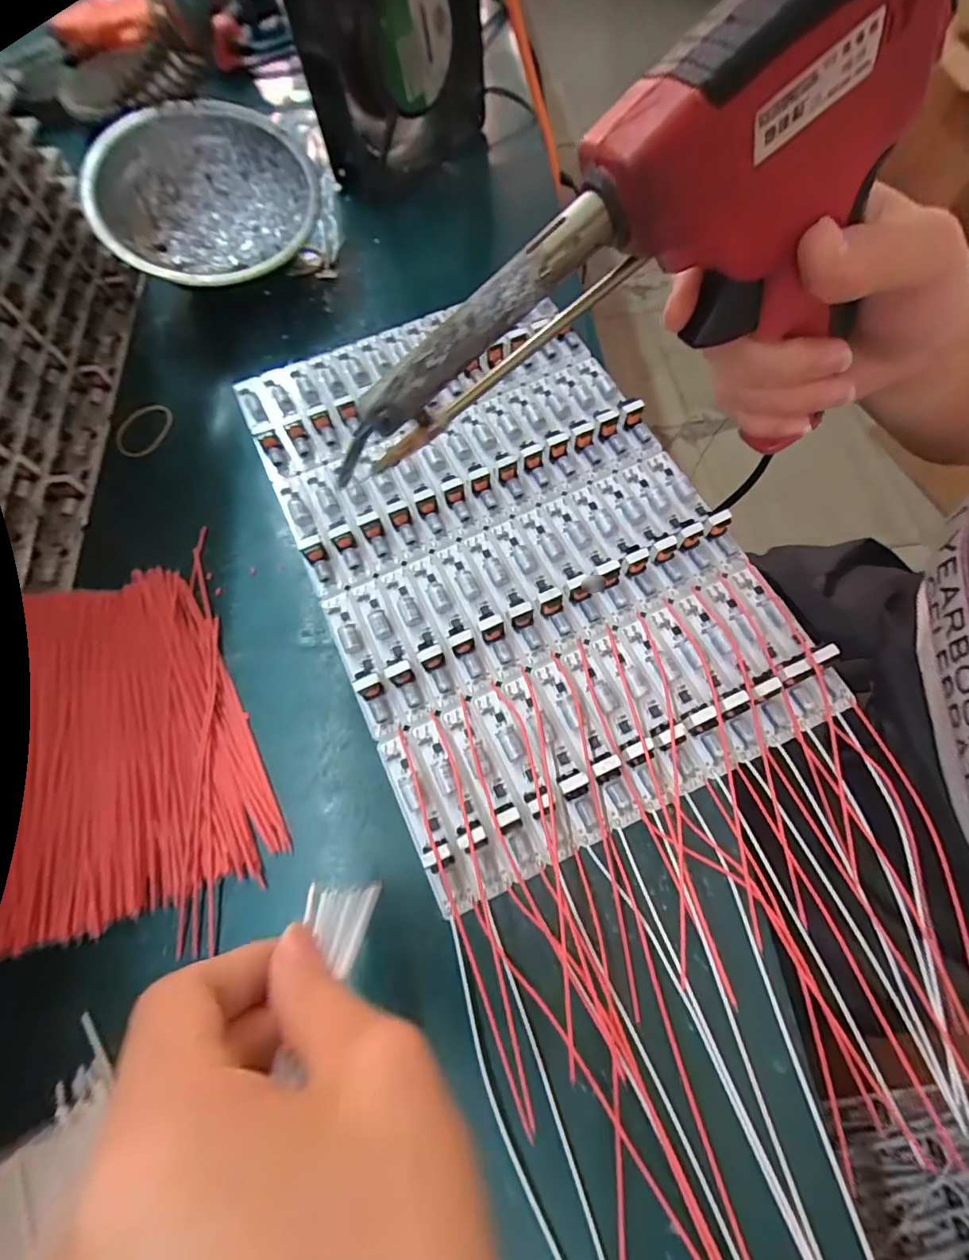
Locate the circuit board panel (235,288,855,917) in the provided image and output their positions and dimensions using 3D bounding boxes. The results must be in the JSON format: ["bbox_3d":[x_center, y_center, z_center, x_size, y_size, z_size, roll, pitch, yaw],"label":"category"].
[{"bbox_3d":[0.007,-0.055,0.249,0.189,0.016,0.297,-25,70,-6],"label":"circuit board panel"}]

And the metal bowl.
[{"bbox_3d":[-0.173,-0.264,0.317,0.132,0.053,0.139,1,69,3],"label":"metal bowl"}]

